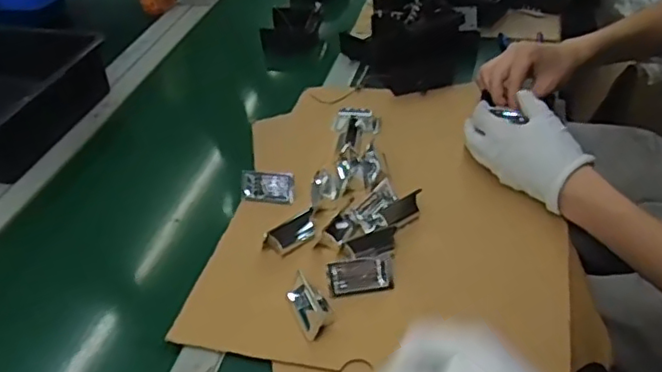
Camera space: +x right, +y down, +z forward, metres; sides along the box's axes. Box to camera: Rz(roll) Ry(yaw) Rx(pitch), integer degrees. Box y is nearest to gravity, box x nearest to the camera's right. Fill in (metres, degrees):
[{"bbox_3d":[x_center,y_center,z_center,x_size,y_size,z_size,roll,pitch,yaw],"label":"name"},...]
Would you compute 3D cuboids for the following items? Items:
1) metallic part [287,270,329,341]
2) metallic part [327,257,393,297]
[{"bbox_3d":[-0.022,0.111,0.593,0.031,0.017,0.072,-18,41,-15],"label":"metallic part"},{"bbox_3d":[0.027,0.088,0.616,0.060,0.018,0.034,-8,40,-4],"label":"metallic part"}]

